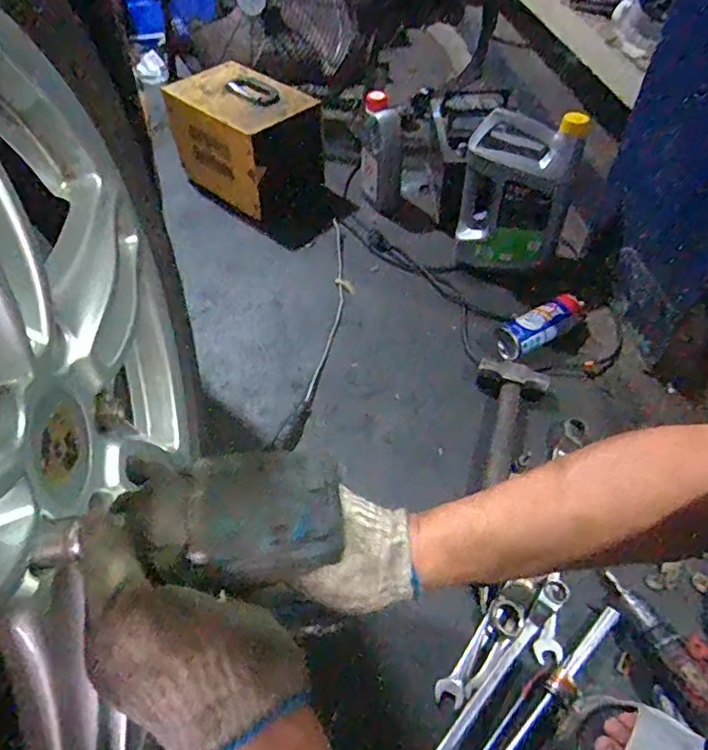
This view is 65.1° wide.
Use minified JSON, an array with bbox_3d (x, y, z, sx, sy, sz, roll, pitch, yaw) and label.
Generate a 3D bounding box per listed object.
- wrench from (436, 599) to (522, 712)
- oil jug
[{"bbox_3d":[0.157,0.344,0.692,0.149,0.016,0.041,-36,60,-28],"label":"wrench"},{"bbox_3d":[0.302,-0.331,1.056,0.184,0.308,0.092,22,52,15],"label":"oil jug"}]

